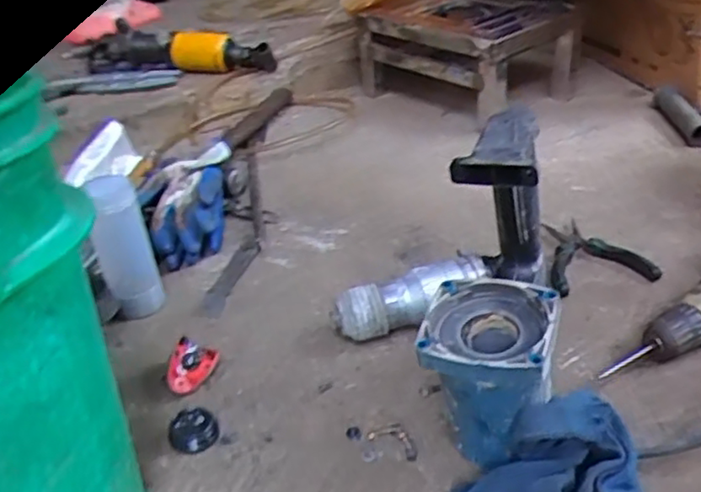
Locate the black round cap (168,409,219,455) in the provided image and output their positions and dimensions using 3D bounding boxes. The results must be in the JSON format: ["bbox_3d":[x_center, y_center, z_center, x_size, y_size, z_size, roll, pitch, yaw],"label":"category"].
[{"bbox_3d":[-0.138,0.162,0.583,0.041,0.013,0.044,-4,32,2],"label":"black round cap"}]

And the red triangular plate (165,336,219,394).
[{"bbox_3d":[-0.155,0.118,0.639,0.042,0.007,0.050,27,63,-15],"label":"red triangular plate"}]

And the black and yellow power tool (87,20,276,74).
[{"bbox_3d":[-0.336,-0.389,1.319,0.383,0.080,0.071,1,33,9],"label":"black and yellow power tool"}]

